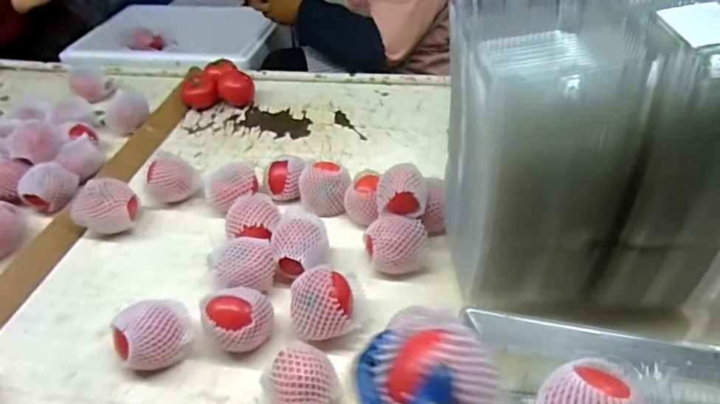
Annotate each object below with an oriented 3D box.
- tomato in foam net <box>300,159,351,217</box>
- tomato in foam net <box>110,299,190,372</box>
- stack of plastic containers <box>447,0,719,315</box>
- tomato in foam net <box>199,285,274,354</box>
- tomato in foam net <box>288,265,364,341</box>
[{"bbox_3d":[-0.059,-0.017,0.852,0.076,0.078,0.065,-4,41,0],"label":"tomato in foam net"},{"bbox_3d":[-0.262,0.166,0.663,0.092,0.072,0.076,-23,45,-20],"label":"tomato in foam net"},{"bbox_3d":[0.268,-0.056,0.606,0.309,0.338,0.196,-4,41,1],"label":"stack of plastic containers"},{"bbox_3d":[-0.159,0.151,0.668,0.077,0.079,0.076,-2,41,2],"label":"tomato in foam net"},{"bbox_3d":[-0.041,0.129,0.667,0.098,0.071,0.084,-9,42,-6],"label":"tomato in foam net"}]

